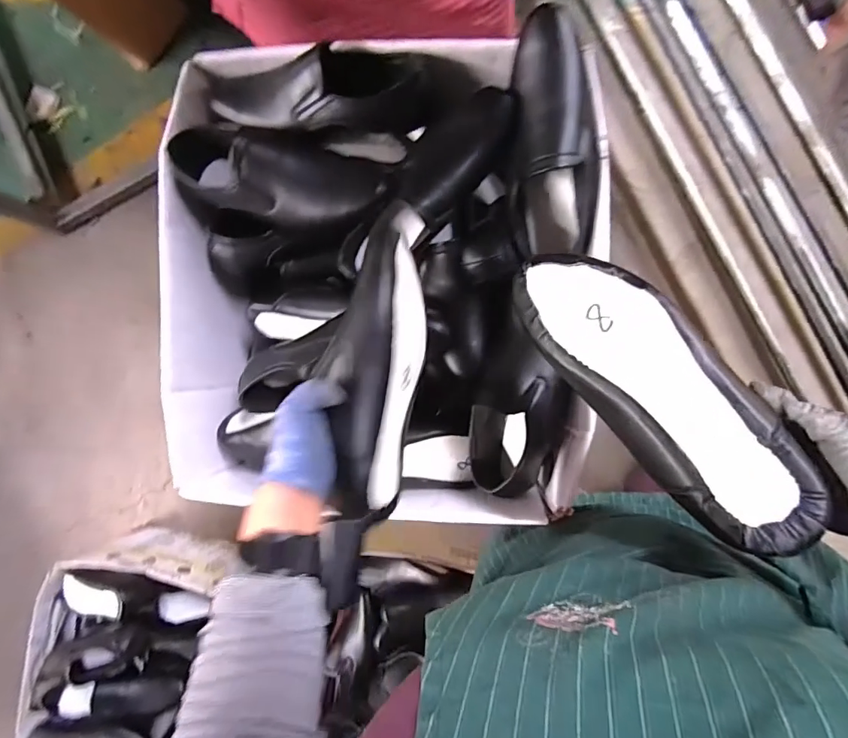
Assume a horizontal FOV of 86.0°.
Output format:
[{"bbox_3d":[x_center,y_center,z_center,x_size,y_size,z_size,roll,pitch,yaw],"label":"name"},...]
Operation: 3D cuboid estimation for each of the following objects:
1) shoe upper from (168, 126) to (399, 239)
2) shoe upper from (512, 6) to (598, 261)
[{"bbox_3d":[-0.184,-0.241,0.595,0.293,0.090,0.130,14,92,8],"label":"shoe upper"},{"bbox_3d":[0.152,-0.271,0.550,0.102,0.082,0.280,-7,110,8],"label":"shoe upper"}]

